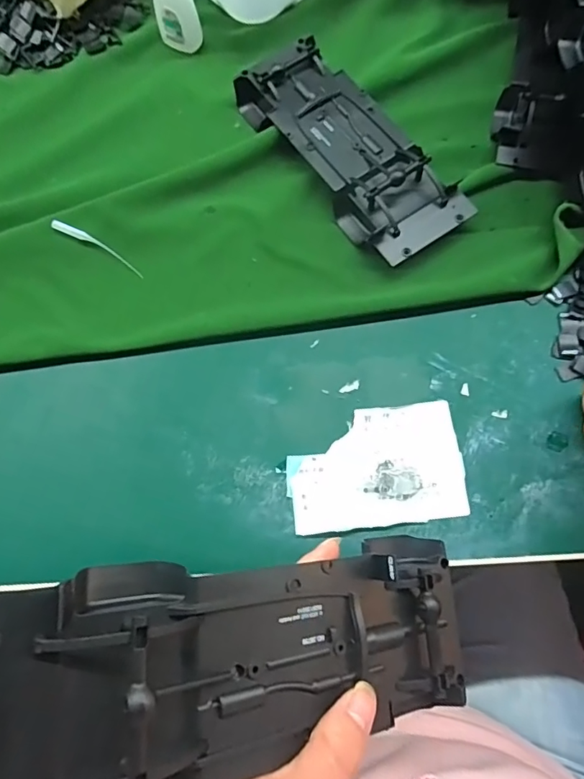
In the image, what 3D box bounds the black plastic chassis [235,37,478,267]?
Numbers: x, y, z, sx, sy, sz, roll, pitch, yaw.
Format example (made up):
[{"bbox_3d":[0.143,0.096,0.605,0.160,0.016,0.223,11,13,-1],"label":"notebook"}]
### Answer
[{"bbox_3d":[0.038,-0.169,0.348,0.071,0.028,0.185,-36,76,-9],"label":"black plastic chassis"}]

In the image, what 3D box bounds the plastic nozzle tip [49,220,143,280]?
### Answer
[{"bbox_3d":[-0.130,-0.096,0.339,0.069,0.012,0.009,28,76,9],"label":"plastic nozzle tip"}]

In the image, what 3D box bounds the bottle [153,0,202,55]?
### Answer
[{"bbox_3d":[-0.089,-0.292,0.373,0.028,0.073,0.019,22,75,8],"label":"bottle"}]

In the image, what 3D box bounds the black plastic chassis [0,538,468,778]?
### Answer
[{"bbox_3d":[-0.006,0.099,0.188,0.190,0.027,0.072,3,71,-29],"label":"black plastic chassis"}]

